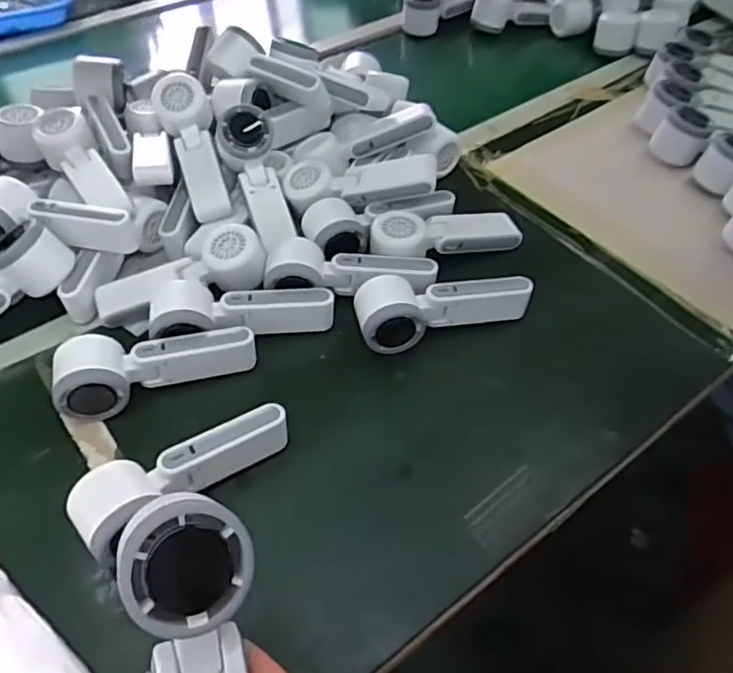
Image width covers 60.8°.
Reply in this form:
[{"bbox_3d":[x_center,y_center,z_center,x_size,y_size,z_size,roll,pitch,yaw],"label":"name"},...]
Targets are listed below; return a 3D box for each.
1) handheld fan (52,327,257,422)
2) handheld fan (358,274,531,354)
[{"bbox_3d":[-0.184,0.020,0.553,0.164,0.048,0.055,-17,51,-14],"label":"handheld fan"},{"bbox_3d":[0.073,-0.033,0.593,0.164,0.043,0.054,-13,50,-10],"label":"handheld fan"}]

